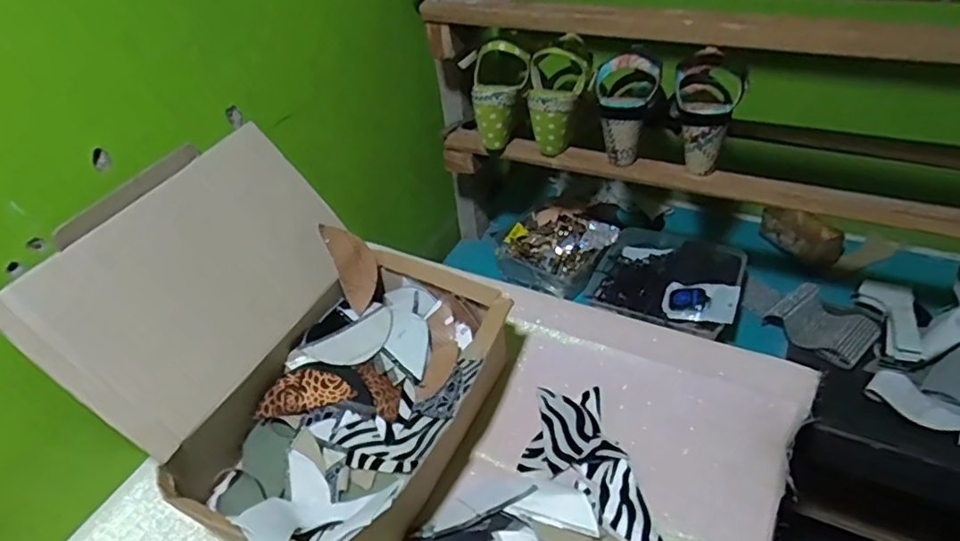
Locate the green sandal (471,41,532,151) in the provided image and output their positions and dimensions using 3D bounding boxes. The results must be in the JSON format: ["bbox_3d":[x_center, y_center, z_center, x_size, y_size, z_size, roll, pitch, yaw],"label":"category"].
[{"bbox_3d":[0.015,-0.237,0.830,0.080,0.144,0.053,17,22,21],"label":"green sandal"}]

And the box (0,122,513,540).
[{"bbox_3d":[-0.177,0.069,0.599,0.324,0.259,0.324,20,47,24],"label":"box"}]

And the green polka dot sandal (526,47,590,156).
[{"bbox_3d":[0.105,-0.227,0.819,0.078,0.135,0.077,2,40,9],"label":"green polka dot sandal"}]

